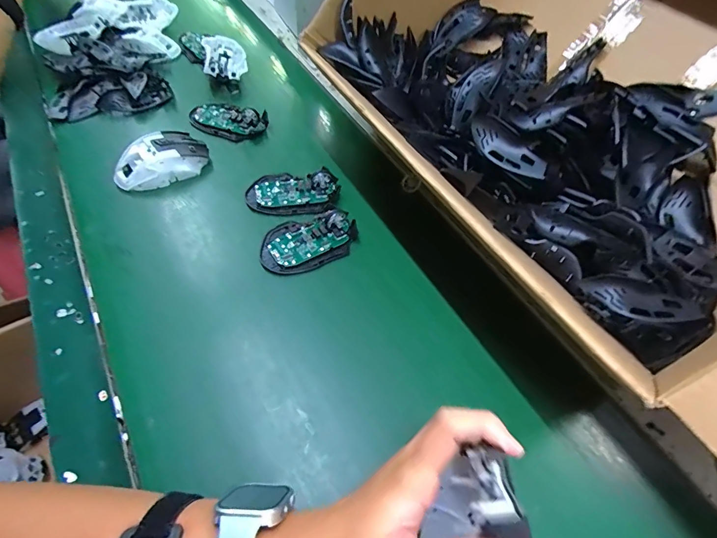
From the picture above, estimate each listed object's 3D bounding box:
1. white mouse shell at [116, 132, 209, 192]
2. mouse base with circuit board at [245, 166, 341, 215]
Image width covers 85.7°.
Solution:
[{"bbox_3d":[-0.249,-0.138,0.489,0.111,0.035,0.061,-24,60,-21],"label":"white mouse shell"},{"bbox_3d":[-0.082,-0.100,0.487,0.113,0.024,0.057,-1,54,-6],"label":"mouse base with circuit board"}]

